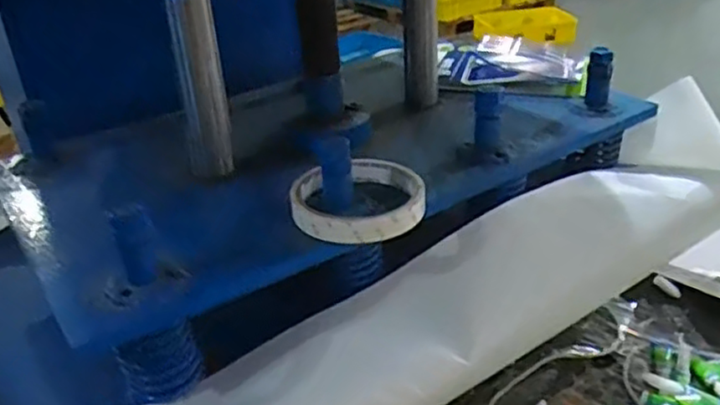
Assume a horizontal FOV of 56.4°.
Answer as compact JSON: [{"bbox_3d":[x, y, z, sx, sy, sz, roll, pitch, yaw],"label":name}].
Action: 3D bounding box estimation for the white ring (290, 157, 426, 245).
[{"bbox_3d":[-0.002,-0.002,0.446,0.086,0.019,0.083,-3,29,1],"label":"white ring"}]

